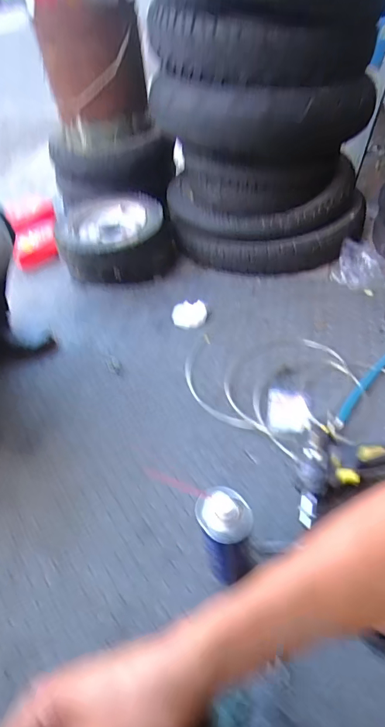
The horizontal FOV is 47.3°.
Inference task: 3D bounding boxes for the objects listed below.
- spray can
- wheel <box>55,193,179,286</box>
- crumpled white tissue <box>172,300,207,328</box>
[{"bbox_3d":[0.049,0.242,0.603,0.066,0.178,0.063,-4,44,4],"label":"spray can"},{"bbox_3d":[-0.231,-0.373,1.290,0.317,0.151,0.295,-4,44,4],"label":"wheel"},{"bbox_3d":[-0.006,-0.126,1.117,0.094,0.036,0.073,-3,44,6],"label":"crumpled white tissue"}]

